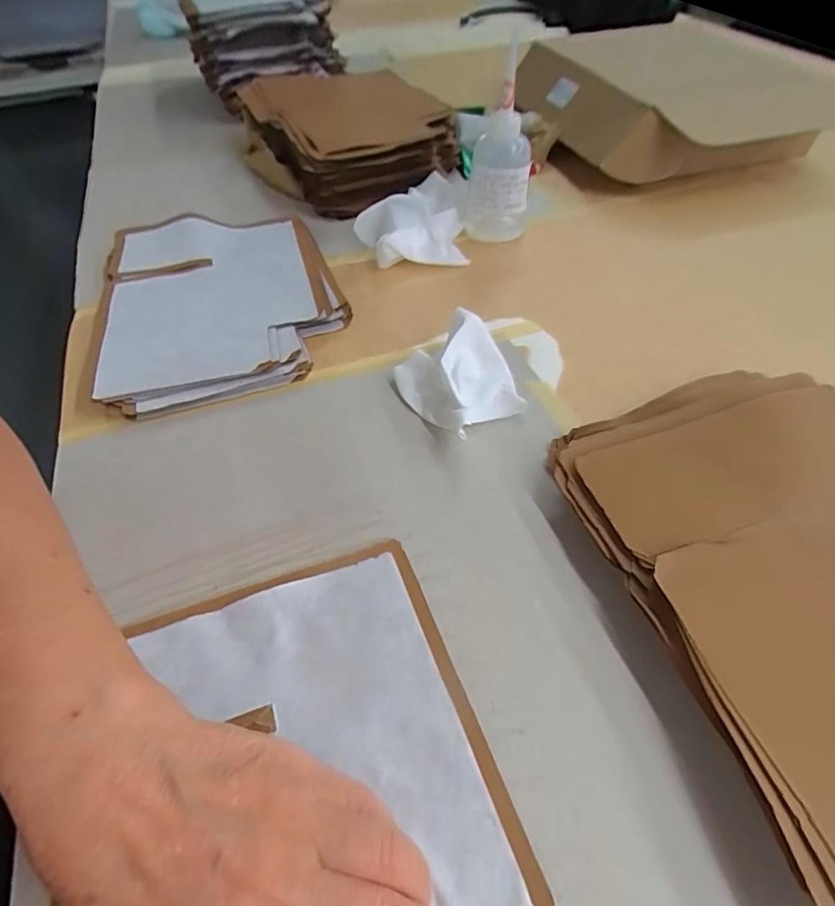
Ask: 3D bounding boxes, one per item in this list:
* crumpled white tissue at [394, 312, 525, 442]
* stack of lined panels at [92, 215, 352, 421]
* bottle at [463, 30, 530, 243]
[{"bbox_3d":[0.034,-0.060,0.386,0.082,0.037,0.093,-29,55,-21],"label":"crumpled white tissue"},{"bbox_3d":[-0.185,-0.147,0.477,0.213,0.032,0.264,-15,52,-11],"label":"stack of lined panels"},{"bbox_3d":[0.086,-0.316,0.526,0.068,0.172,0.061,3,50,3],"label":"bottle"}]

